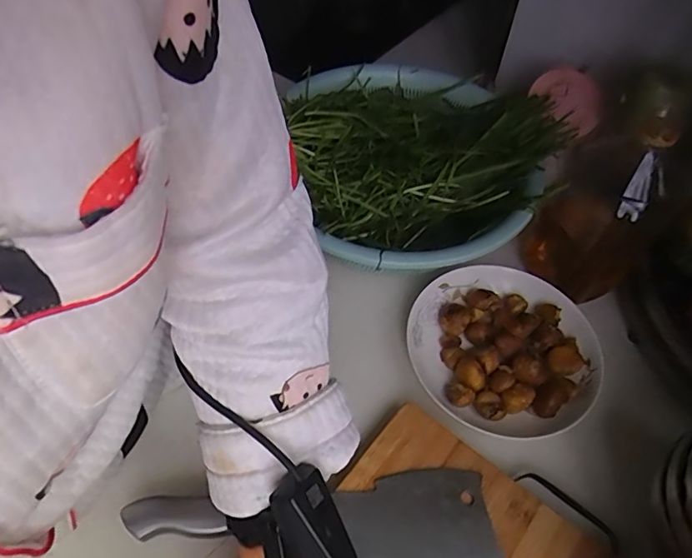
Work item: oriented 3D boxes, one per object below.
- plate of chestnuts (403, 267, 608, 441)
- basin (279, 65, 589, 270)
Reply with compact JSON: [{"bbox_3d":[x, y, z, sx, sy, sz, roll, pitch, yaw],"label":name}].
[{"bbox_3d":[0.150,0.072,0.484,0.178,0.044,0.164,1,55,-1],"label":"plate of chestnuts"},{"bbox_3d":[0.084,-0.126,0.562,0.254,0.109,0.276,1,55,-1],"label":"basin"}]

